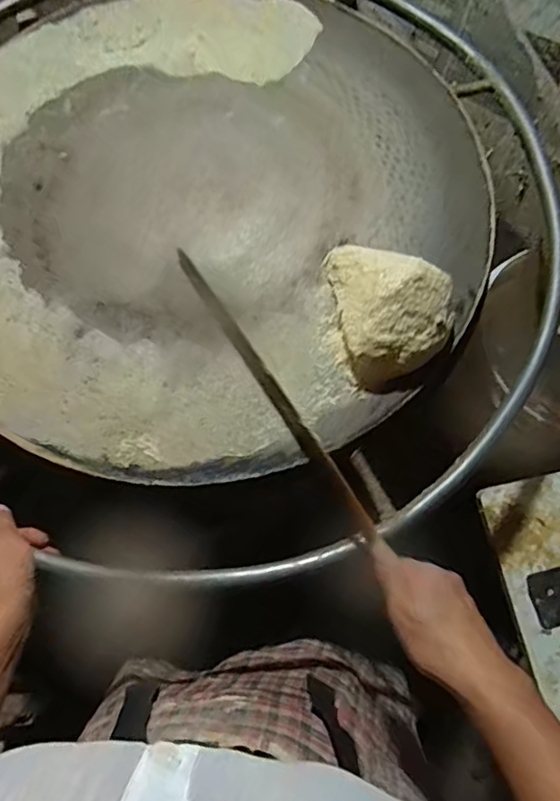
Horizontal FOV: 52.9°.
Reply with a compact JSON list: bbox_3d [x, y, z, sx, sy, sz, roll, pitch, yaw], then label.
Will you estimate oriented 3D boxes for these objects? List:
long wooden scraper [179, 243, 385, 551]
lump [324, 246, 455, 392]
[{"bbox_3d":[-0.010,-0.016,0.535,0.015,0.011,0.339,-31,71,-11],"label":"long wooden scraper"},{"bbox_3d":[0.108,-0.095,0.538,0.101,0.064,0.140,-8,71,-3],"label":"lump"}]

